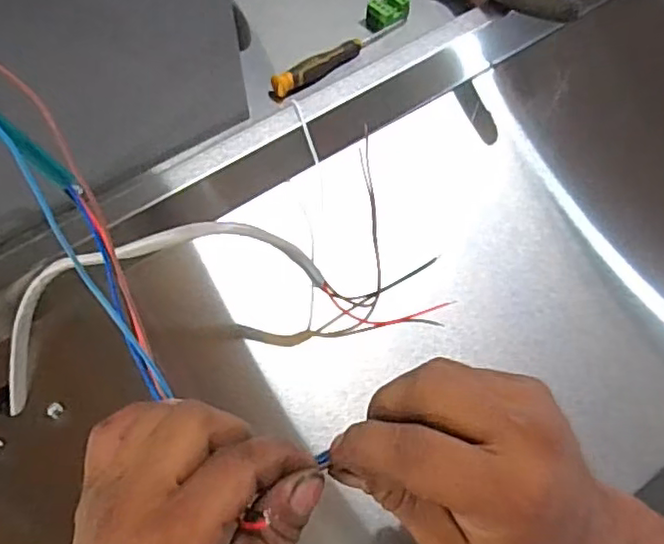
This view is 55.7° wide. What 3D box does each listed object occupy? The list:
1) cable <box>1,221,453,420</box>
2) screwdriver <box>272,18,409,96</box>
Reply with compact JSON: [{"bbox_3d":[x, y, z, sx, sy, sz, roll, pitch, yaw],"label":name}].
[{"bbox_3d":[-0.067,0.011,0.404,0.298,0.147,0.058,-15,62,-8],"label":"cable"},{"bbox_3d":[0.008,-0.167,0.478,0.125,0.018,0.013,-37,67,-19],"label":"screwdriver"}]

